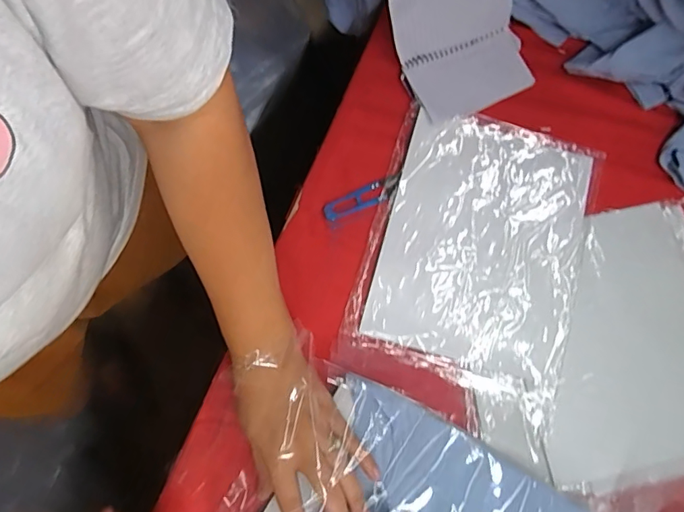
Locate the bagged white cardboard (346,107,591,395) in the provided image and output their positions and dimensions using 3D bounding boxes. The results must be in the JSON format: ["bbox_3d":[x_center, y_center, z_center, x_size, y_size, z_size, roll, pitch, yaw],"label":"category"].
[{"bbox_3d":[0.145,-0.014,0.501,0.218,0.014,0.281,18,76,4],"label":"bagged white cardboard"}]

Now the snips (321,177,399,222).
[{"bbox_3d":[0.021,-0.064,0.514,0.088,0.004,0.026,-22,83,-9],"label":"snips"}]

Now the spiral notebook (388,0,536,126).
[{"bbox_3d":[0.134,-0.237,0.527,0.141,0.040,0.144,-18,104,-2],"label":"spiral notebook"}]

